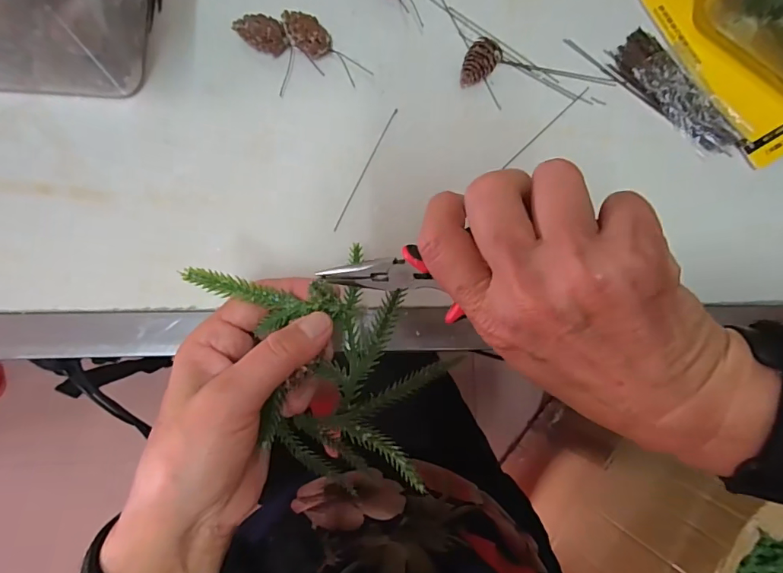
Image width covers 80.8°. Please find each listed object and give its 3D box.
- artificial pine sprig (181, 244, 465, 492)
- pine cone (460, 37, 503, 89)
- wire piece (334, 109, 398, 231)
[{"bbox_3d":[-0.028,0.033,0.228,0.098,0.051,0.123,-22,86,-7],"label":"artificial pine sprig"},{"bbox_3d":[0.065,-0.163,0.333,0.022,0.019,0.038,34,82,0],"label":"pine cone"},{"bbox_3d":[-0.017,-0.084,0.324,0.004,0.004,0.100,26,82,-2],"label":"wire piece"}]

